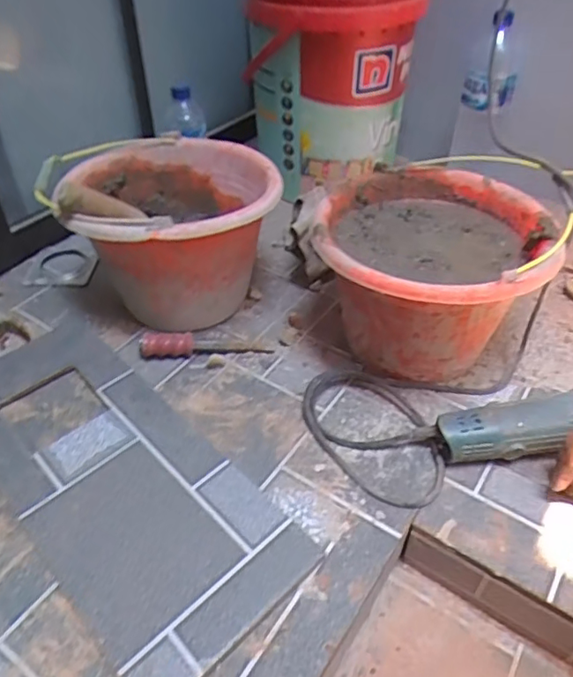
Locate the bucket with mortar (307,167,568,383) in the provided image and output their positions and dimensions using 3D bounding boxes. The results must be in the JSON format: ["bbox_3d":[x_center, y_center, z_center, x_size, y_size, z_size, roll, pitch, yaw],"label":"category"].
[{"bbox_3d":[0.184,-0.072,0.729,0.265,0.192,0.289,0,43,0],"label":"bucket with mortar"}]

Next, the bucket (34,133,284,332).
[{"bbox_3d":[-0.167,-0.149,0.817,0.312,0.208,0.269,0,43,1],"label":"bucket"}]

